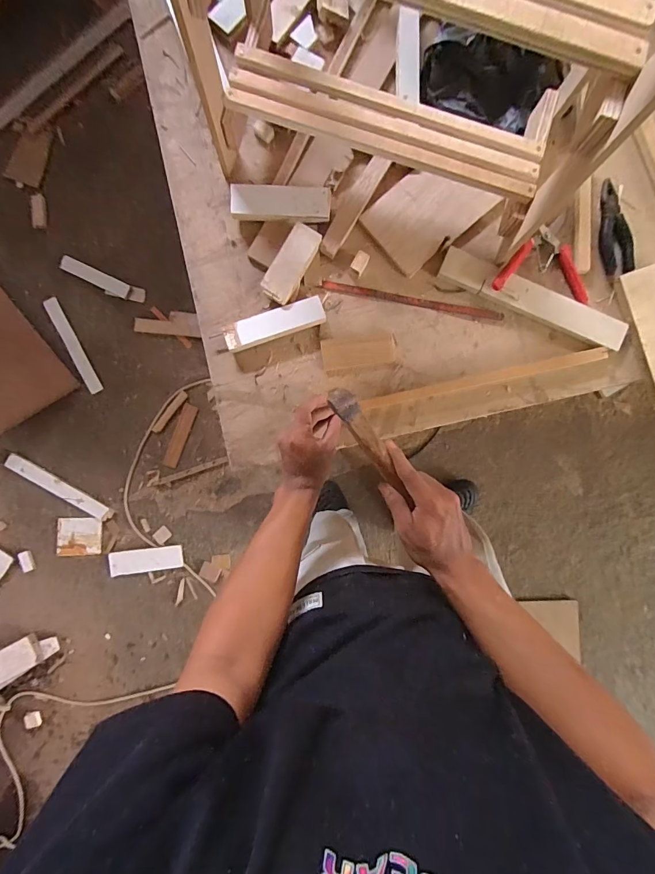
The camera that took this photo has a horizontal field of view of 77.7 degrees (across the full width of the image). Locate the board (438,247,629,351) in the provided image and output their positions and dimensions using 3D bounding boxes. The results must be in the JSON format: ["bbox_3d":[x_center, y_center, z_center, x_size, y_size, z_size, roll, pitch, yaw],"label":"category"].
[{"bbox_3d":[0.318,-0.214,0.632,0.295,0.018,0.049,24,86,0],"label":"board"}]

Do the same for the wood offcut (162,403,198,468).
[{"bbox_3d":[-0.495,-0.004,1.367,0.049,0.014,0.217,21,86,0],"label":"wood offcut"}]

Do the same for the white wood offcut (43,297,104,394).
[{"bbox_3d":[-0.844,-0.302,1.350,0.042,0.021,0.356,-29,88,-3],"label":"white wood offcut"}]

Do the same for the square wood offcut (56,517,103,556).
[{"bbox_3d":[-0.813,0.327,1.334,0.144,0.017,0.122,-1,87,-1],"label":"square wood offcut"}]

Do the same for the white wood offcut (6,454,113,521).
[{"bbox_3d":[-0.878,0.170,1.327,0.378,0.023,0.048,31,86,0],"label":"white wood offcut"}]

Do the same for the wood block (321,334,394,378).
[{"bbox_3d":[0.048,-0.127,0.627,0.111,0.012,0.051,-8,89,-2],"label":"wood block"}]

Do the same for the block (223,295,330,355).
[{"bbox_3d":[-0.079,-0.171,0.616,0.151,0.020,0.041,-20,89,-2],"label":"block"}]

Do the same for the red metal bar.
[{"bbox_3d":[0.134,-0.213,0.639,0.281,0.008,0.016,11,86,-1],"label":"red metal bar"}]

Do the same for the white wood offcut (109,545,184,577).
[{"bbox_3d":[-0.592,0.402,1.327,0.240,0.014,0.076,-9,87,-2],"label":"white wood offcut"}]

